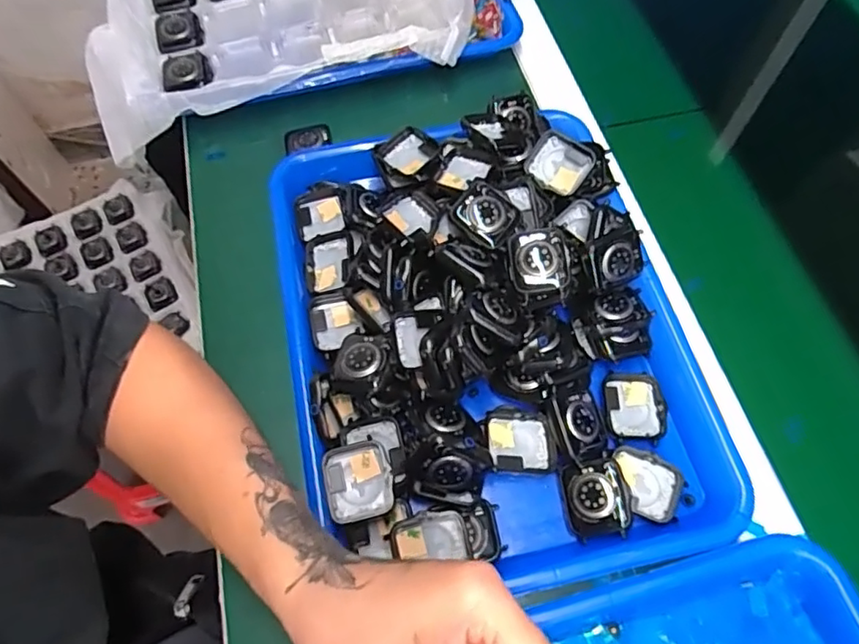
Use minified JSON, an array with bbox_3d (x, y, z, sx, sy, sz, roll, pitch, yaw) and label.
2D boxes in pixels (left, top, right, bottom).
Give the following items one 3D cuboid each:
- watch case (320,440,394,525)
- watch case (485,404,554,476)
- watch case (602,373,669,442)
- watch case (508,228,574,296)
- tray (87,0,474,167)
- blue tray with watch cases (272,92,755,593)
[{"bbox_3d":[-0.041,0.092,0.335,0.038,0.011,0.042,-15,65,-5],"label":"watch case"},{"bbox_3d":[0.054,0.070,0.350,0.039,0.013,0.041,-4,64,0],"label":"watch case"},{"bbox_3d":[0.131,0.055,0.372,0.038,0.010,0.044,2,64,3],"label":"watch case"},{"bbox_3d":[0.070,-0.038,0.368,0.035,0.015,0.039,-6,64,-1],"label":"watch case"},{"bbox_3d":[-0.153,-0.313,0.539,0.333,0.035,0.312,-19,65,-7],"label":"tray"},{"bbox_3d":[0.036,-0.003,0.382,0.250,0.063,0.326,-13,65,-5],"label":"blue tray with watch cases"}]

